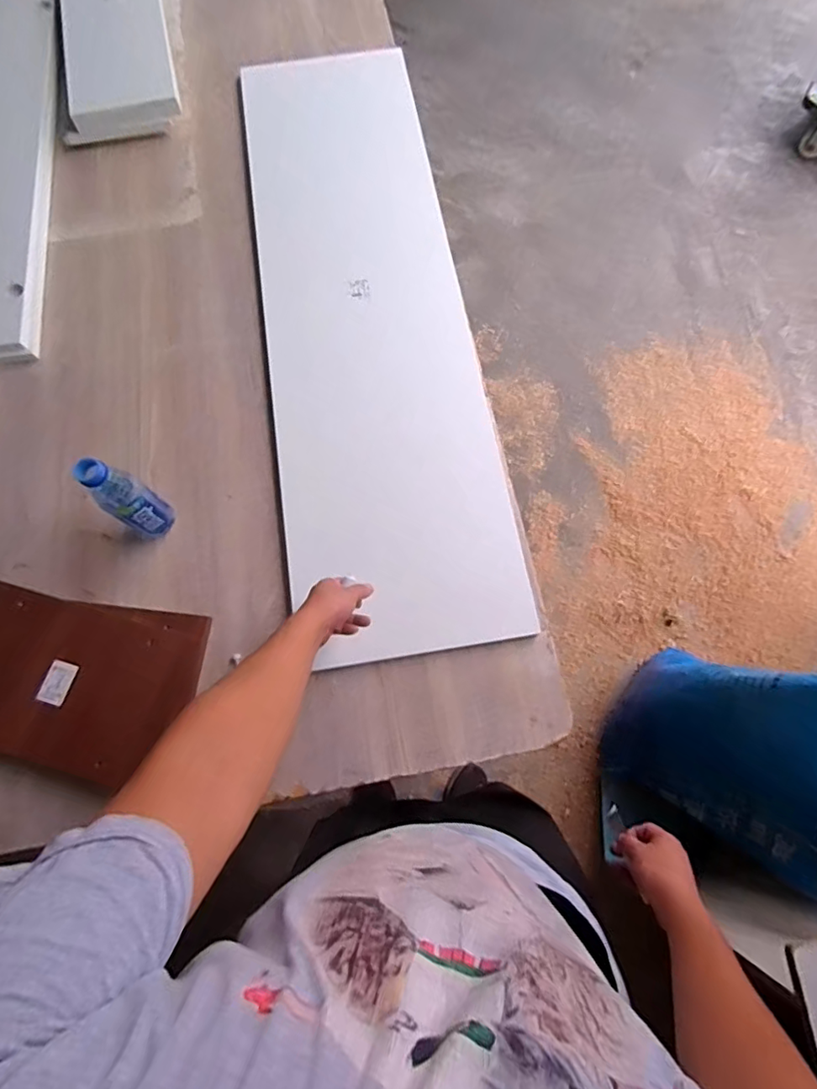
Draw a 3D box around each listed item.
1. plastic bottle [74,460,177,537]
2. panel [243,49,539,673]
[{"bbox_3d":[-0.434,-0.066,0.807,0.054,0.190,0.066,29,77,12],"label":"plastic bottle"},{"bbox_3d":[-0.100,-0.504,1.043,0.385,0.029,1.442,-10,71,-2],"label":"panel"}]

